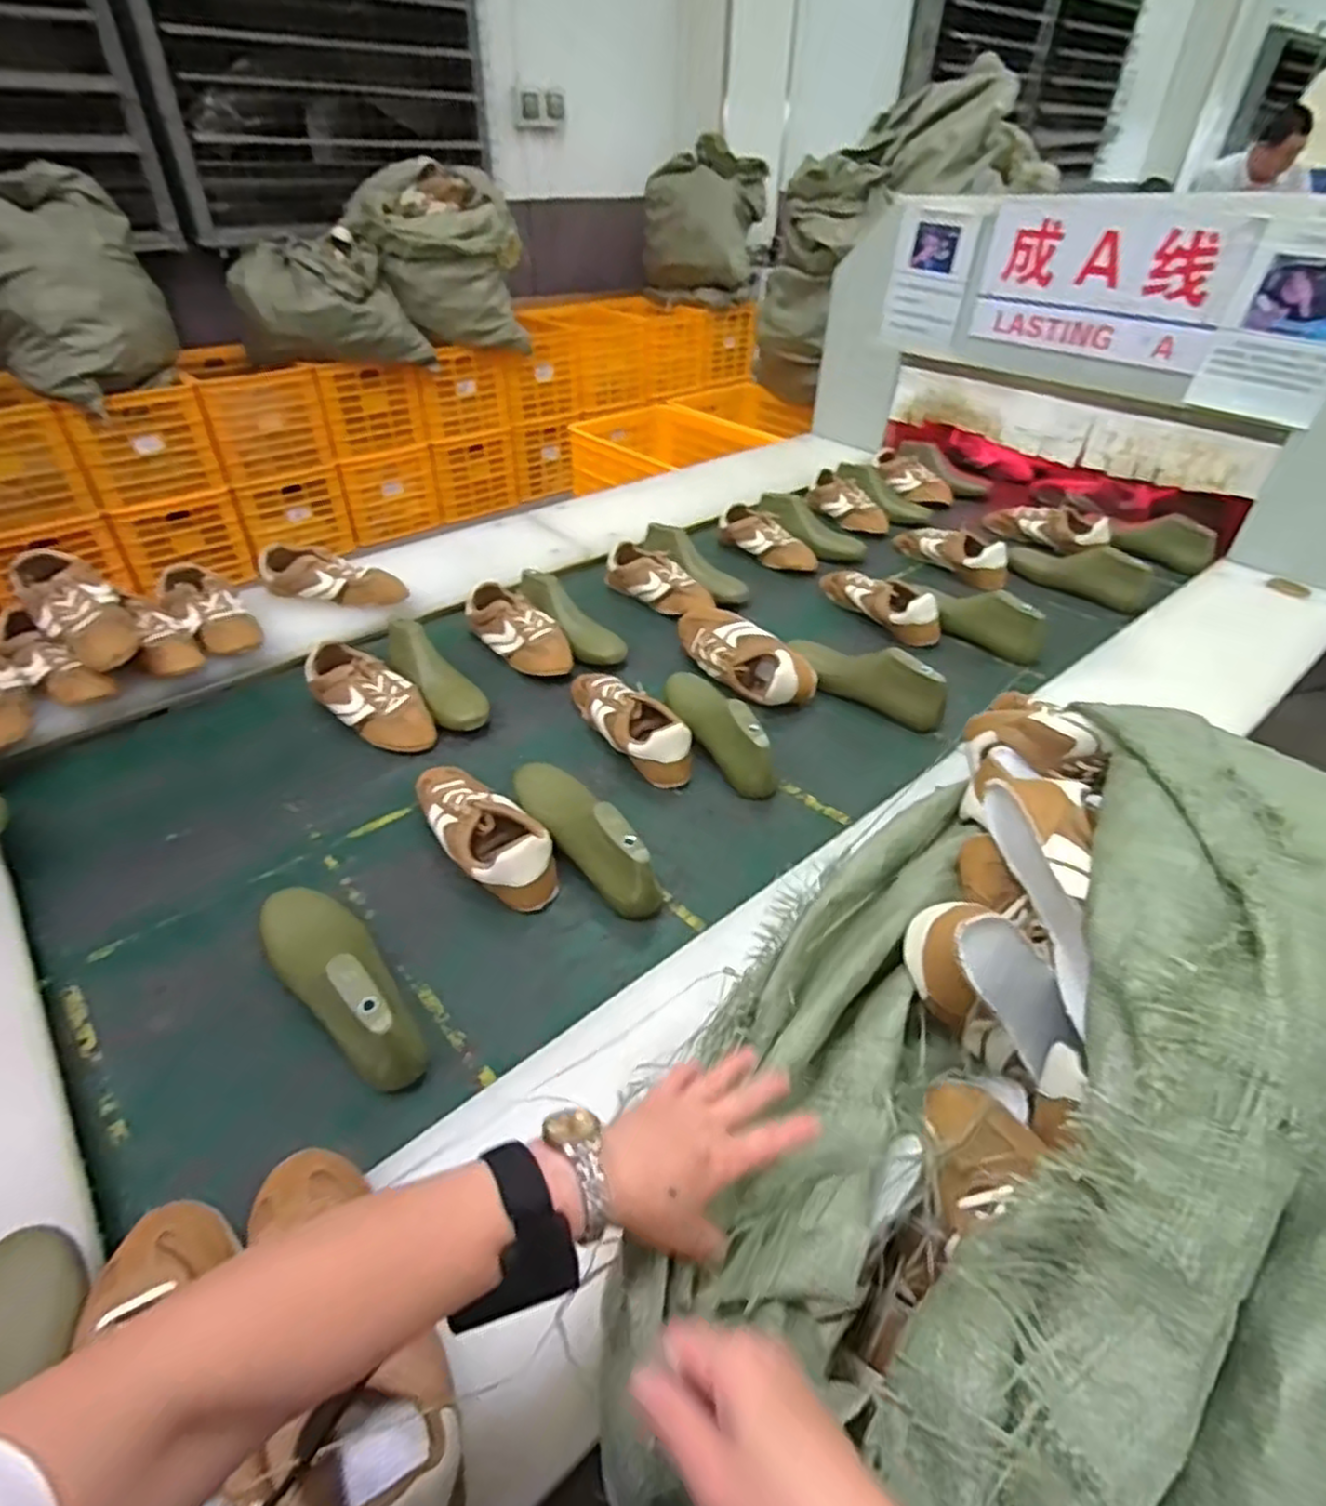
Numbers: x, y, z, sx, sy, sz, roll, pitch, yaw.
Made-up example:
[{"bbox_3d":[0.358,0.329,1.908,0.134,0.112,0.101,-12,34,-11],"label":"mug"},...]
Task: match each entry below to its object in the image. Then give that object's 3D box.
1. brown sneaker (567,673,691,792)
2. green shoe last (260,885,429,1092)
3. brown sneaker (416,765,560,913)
[{"bbox_3d":[-0.050,-0.057,1.087,0.087,0.069,0.268,-20,44,-23],"label":"brown sneaker"},{"bbox_3d":[-0.320,0.216,0.734,0.088,0.112,0.242,-28,48,-30],"label":"green shoe last"},{"bbox_3d":[-0.224,0.088,0.913,0.099,0.072,0.259,-25,46,-27],"label":"brown sneaker"}]

